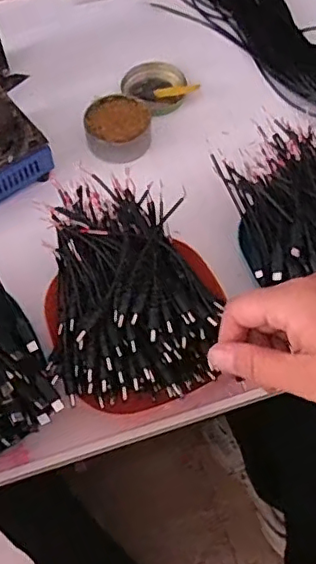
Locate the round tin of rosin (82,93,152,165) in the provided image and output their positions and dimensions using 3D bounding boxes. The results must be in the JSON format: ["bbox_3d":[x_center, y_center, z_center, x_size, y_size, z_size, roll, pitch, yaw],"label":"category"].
[{"bbox_3d":[-0.039,-0.149,0.571,0.063,0.035,0.059,0,63,0],"label":"round tin of rosin"}]

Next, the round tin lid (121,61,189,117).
[{"bbox_3d":[-0.001,-0.206,0.608,0.061,0.012,0.062,0,63,0],"label":"round tin lid"}]

